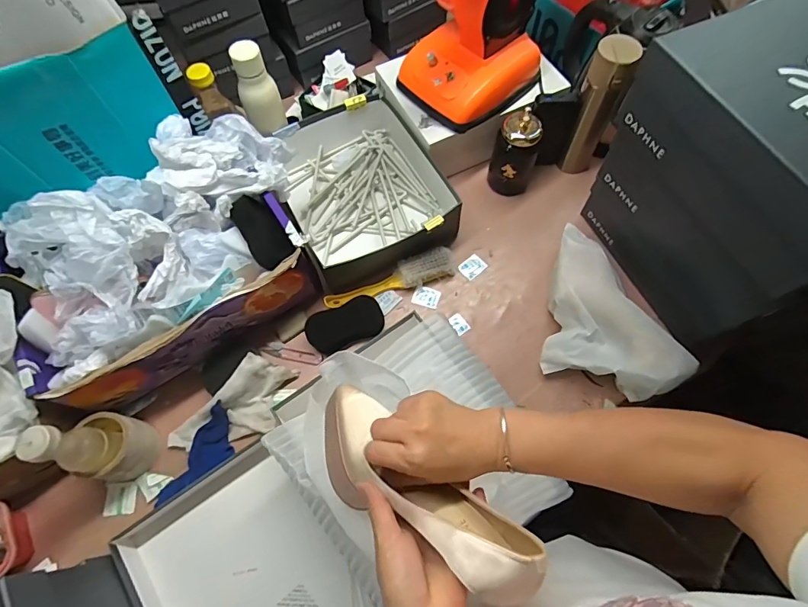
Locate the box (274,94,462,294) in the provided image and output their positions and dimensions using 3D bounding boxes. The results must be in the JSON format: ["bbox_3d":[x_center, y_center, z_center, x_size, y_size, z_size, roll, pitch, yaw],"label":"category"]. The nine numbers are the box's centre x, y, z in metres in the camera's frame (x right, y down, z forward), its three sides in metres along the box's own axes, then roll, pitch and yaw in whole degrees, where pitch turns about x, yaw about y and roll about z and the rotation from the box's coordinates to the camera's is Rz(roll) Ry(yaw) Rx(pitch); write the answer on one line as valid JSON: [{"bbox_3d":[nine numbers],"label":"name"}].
[{"bbox_3d":[-0.080,-0.211,0.788,0.263,0.088,0.329,-23,68,-8],"label":"box"}]

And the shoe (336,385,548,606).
[{"bbox_3d":[0.011,0.161,0.381,0.063,0.063,0.233,-42,47,-15],"label":"shoe"}]

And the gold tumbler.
[{"bbox_3d":[0.325,-0.332,0.736,0.063,0.244,0.068,-1,67,2],"label":"gold tumbler"}]

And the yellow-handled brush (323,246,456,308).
[{"bbox_3d":[-0.023,-0.039,0.739,0.231,0.033,0.050,-20,68,-6],"label":"yellow-handled brush"}]

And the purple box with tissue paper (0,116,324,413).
[{"bbox_3d":[-0.359,-0.074,0.651,0.428,0.214,0.270,-32,69,-11],"label":"purple box with tissue paper"}]

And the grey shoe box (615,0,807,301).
[{"bbox_3d":[0.442,-0.194,0.477,0.242,0.123,0.292,-23,68,-8],"label":"grey shoe box"}]

